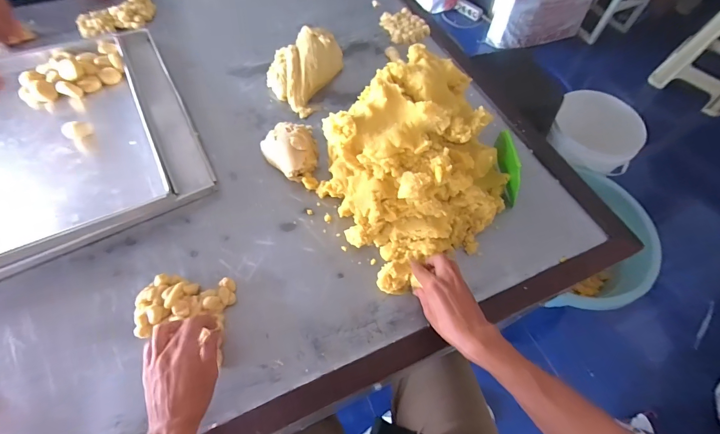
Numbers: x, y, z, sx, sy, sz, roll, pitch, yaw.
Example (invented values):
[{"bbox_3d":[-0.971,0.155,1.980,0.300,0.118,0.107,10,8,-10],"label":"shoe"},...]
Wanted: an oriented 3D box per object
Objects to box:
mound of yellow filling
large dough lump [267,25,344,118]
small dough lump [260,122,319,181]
[{"bbox_3d":[0.086,-0.077,0.550,0.254,0.179,0.258,-30,67,-17],"label":"mound of yellow filling"},{"bbox_3d":[-0.120,-0.338,0.771,0.137,0.063,0.235,23,63,10],"label":"large dough lump"},{"bbox_3d":[-0.135,-0.134,0.663,0.104,0.057,0.130,-8,62,-6],"label":"small dough lump"}]

